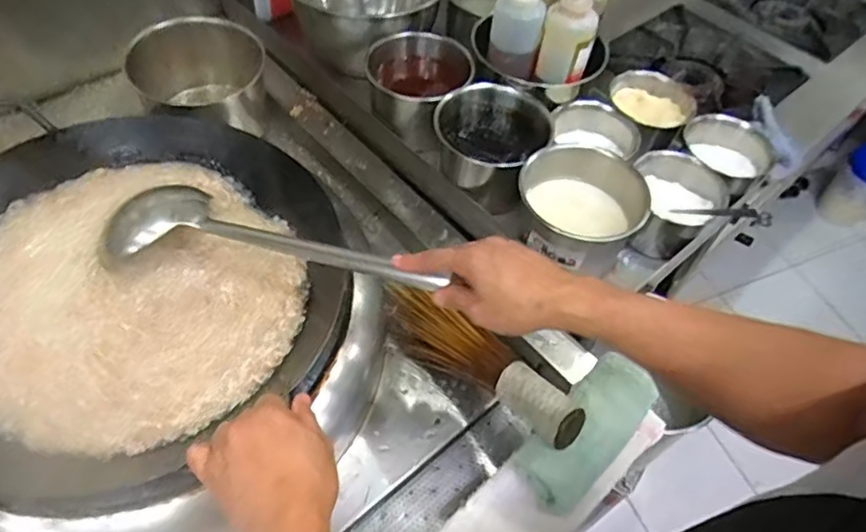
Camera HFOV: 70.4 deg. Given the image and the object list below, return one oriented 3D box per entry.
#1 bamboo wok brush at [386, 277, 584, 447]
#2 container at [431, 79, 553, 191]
[{"bbox_3d":[0.045,0.119,0.733,0.277,0.098,0.058,34,58,19],"label":"bamboo wok brush"},{"bbox_3d":[0.075,-0.174,0.821,0.135,0.075,0.145,30,57,17],"label":"container"}]

